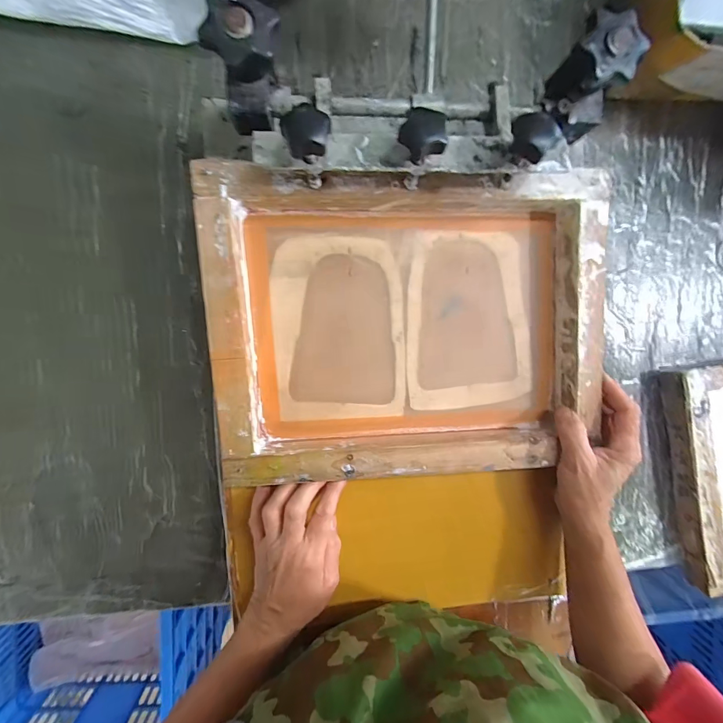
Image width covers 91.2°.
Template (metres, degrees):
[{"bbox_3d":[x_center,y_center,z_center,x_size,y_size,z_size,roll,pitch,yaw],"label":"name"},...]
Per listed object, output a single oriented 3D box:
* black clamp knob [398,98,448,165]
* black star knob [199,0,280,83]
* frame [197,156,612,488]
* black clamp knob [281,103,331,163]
[{"bbox_3d":[0.041,-0.157,0.250,0.031,0.028,0.035,9,95,-6],"label":"black clamp knob"},{"bbox_3d":[-0.080,-0.208,0.236,0.046,0.031,0.046,10,94,-6],"label":"black star knob"},{"bbox_3d":[0.044,-0.027,0.324,0.344,0.042,0.257,-1,94,-6],"label":"frame"},{"bbox_3d":[-0.038,-0.155,0.245,0.030,0.028,0.028,-1,96,-6],"label":"black clamp knob"}]

